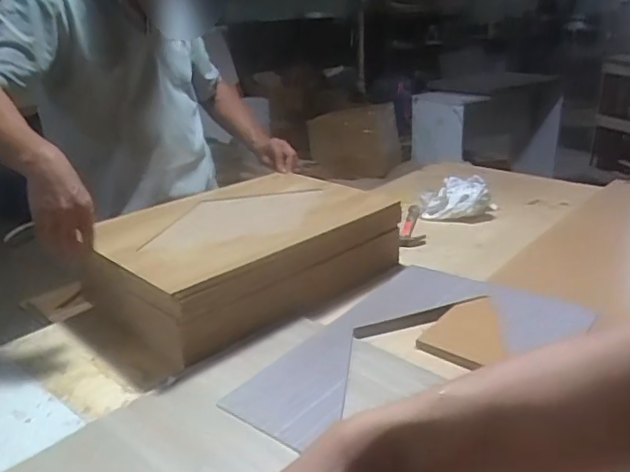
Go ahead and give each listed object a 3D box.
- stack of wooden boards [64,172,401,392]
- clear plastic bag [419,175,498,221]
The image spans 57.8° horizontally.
[{"bbox_3d":[-0.163,0.024,1.210,0.620,0.178,0.443,-21,30,-40],"label":"stack of wooden boards"},{"bbox_3d":[0.428,-0.109,1.682,0.189,0.086,0.261,14,27,31],"label":"clear plastic bag"}]

